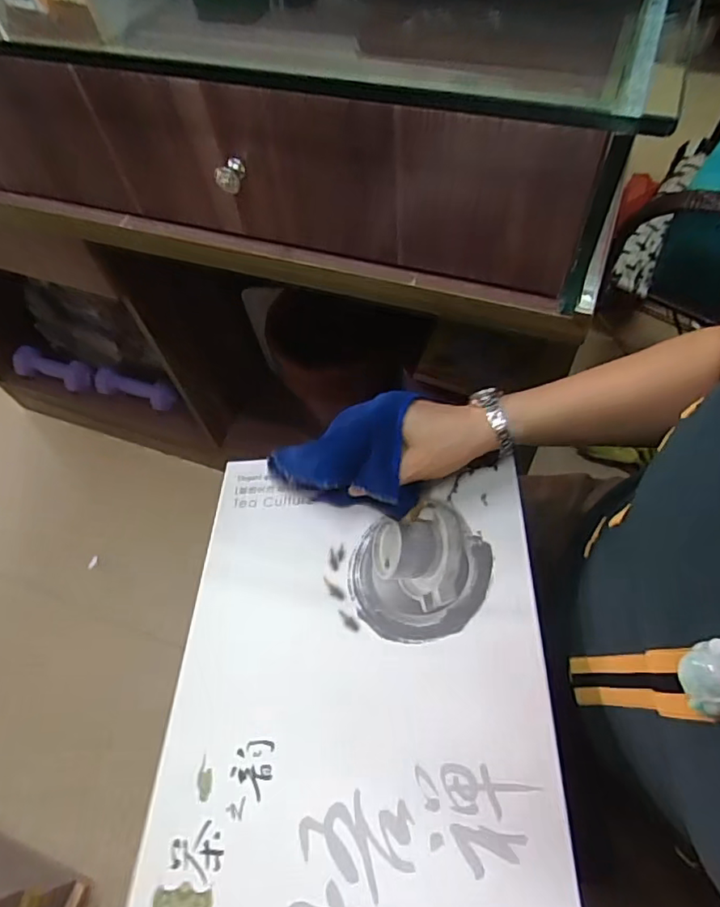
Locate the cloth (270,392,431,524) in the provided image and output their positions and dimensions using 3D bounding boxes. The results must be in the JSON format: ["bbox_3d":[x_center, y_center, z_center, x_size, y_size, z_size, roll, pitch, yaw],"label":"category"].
[{"bbox_3d":[-0.010,-0.002,0.477,0.130,0.076,0.089,12,61,12],"label":"cloth"}]

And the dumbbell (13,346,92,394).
[{"bbox_3d":[-0.683,-0.189,1.230,0.203,0.069,0.061,11,61,11],"label":"dumbbell"}]

